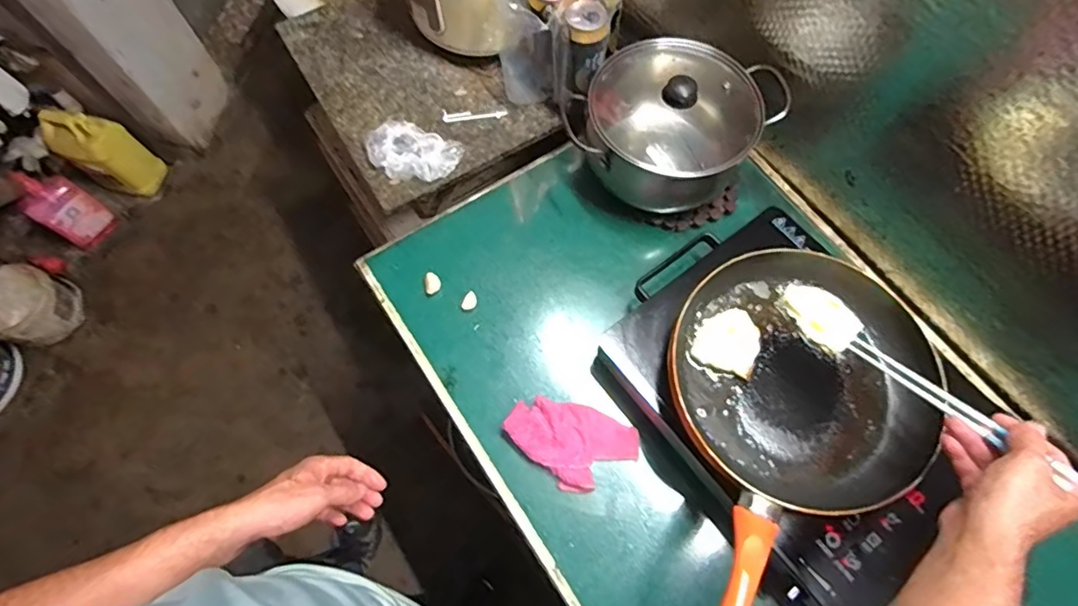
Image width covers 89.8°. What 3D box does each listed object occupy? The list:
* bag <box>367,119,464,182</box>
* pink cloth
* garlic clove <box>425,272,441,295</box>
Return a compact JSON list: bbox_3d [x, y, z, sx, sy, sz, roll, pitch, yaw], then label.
[{"bbox_3d":[-0.194,-0.229,0.836,0.142,0.023,0.090,20,70,7],"label":"bag"},{"bbox_3d":[0.037,0.167,0.644,0.155,0.045,0.095,21,70,7],"label":"pink cloth"},{"bbox_3d":[-0.144,-0.026,0.732,0.020,0.011,0.029,-11,69,-5],"label":"garlic clove"}]

